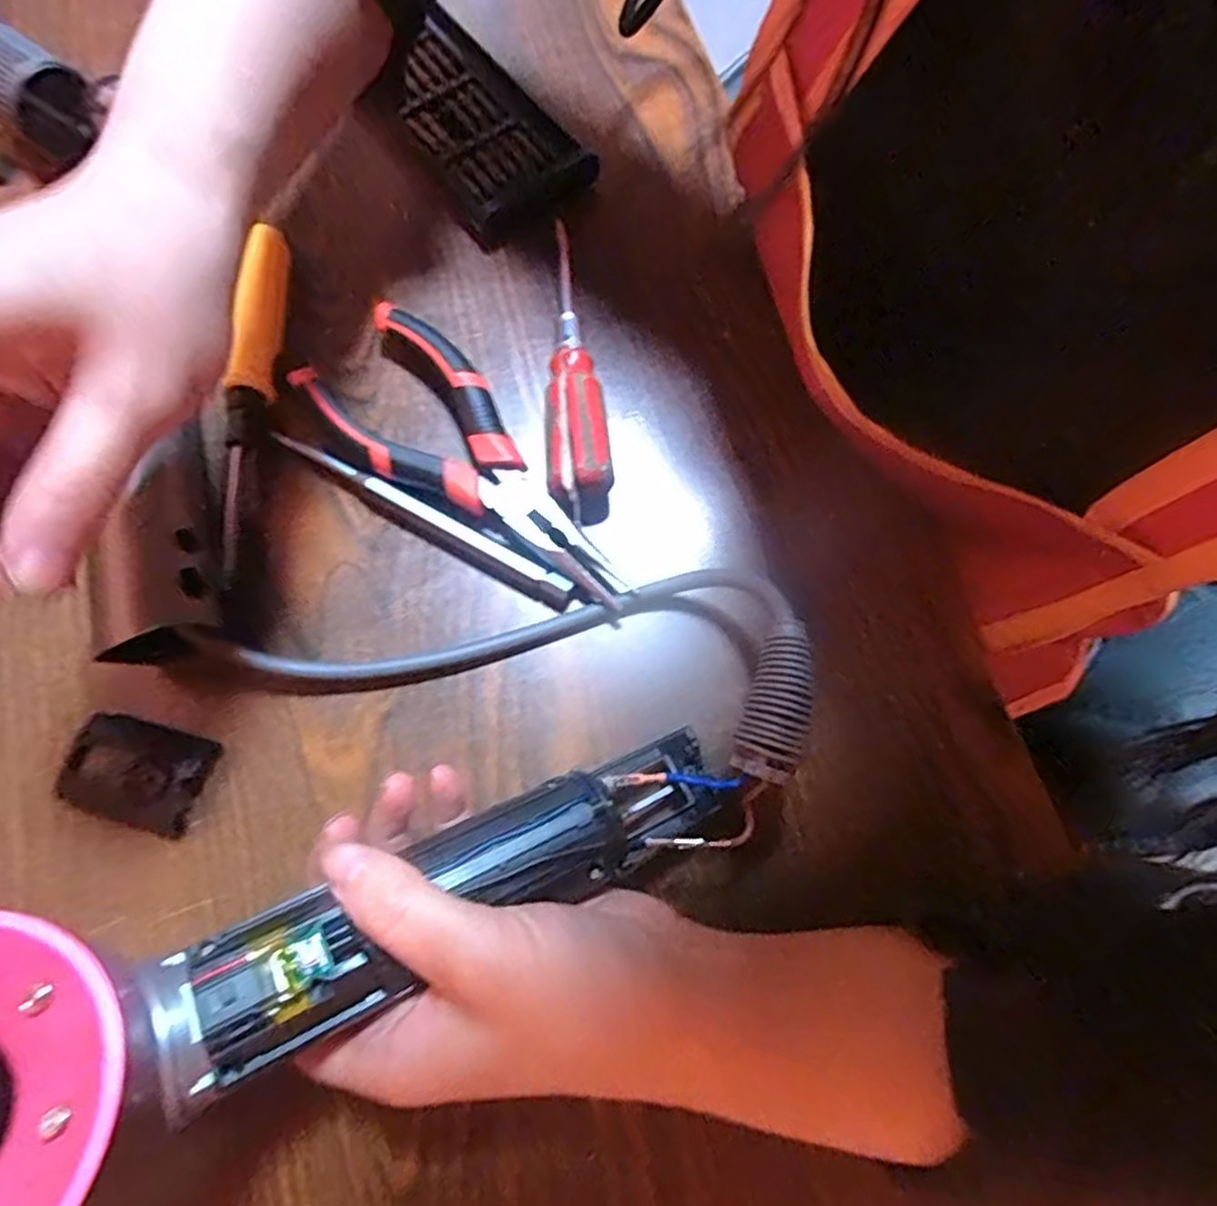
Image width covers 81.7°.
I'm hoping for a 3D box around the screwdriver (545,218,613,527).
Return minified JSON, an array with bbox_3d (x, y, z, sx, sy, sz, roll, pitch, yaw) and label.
[{"bbox_3d":[-0.018,-0.101,0.291,0.023,0.022,0.140,-6,72,-4],"label":"screwdriver"}]

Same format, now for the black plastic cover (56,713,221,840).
[{"bbox_3d":[-0.160,0.057,0.238,0.041,0.016,0.032,20,72,4],"label":"black plastic cover"}]

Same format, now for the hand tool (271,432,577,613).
[{"bbox_3d":[-0.072,-0.032,0.274,0.129,0.010,0.011,28,73,7],"label":"hand tool"}]

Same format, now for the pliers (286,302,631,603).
[{"bbox_3d":[-0.054,-0.054,0.277,0.057,0.019,0.152,-43,78,-14],"label":"pliers"}]

